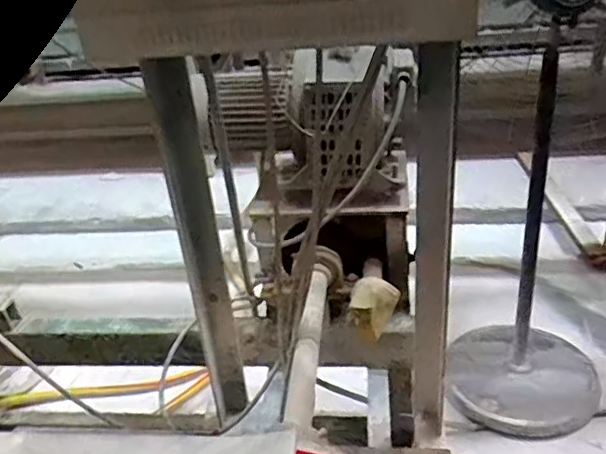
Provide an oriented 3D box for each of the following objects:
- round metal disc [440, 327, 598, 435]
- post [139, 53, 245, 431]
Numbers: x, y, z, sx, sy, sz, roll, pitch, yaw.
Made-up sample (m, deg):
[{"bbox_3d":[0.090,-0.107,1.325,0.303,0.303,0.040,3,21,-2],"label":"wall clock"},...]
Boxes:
[{"bbox_3d":[0.590,0.401,1.645,0.378,0.065,0.356,-7,36,5],"label":"round metal disc"},{"bbox_3d":[-0.162,0.056,0.971,0.069,0.657,0.038,-14,33,-13],"label":"post"}]

